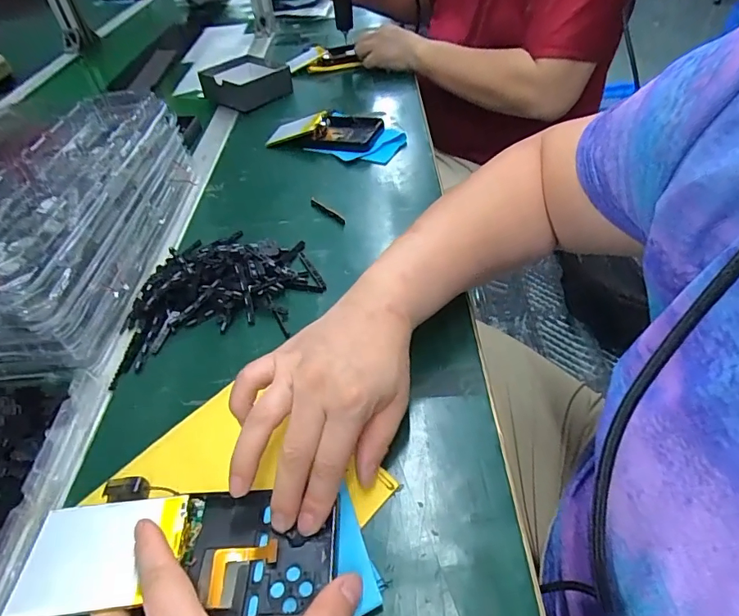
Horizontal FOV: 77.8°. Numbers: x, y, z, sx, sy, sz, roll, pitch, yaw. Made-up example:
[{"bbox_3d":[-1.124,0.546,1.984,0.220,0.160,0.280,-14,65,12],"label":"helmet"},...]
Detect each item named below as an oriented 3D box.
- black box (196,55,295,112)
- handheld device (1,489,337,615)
[{"bbox_3d":[-0.212,-0.392,0.795,0.125,0.044,0.131,-36,52,-26],"label":"black box"},{"bbox_3d":[-0.105,0.139,0.265,0.164,0.022,0.068,6,44,-9],"label":"handheld device"}]

